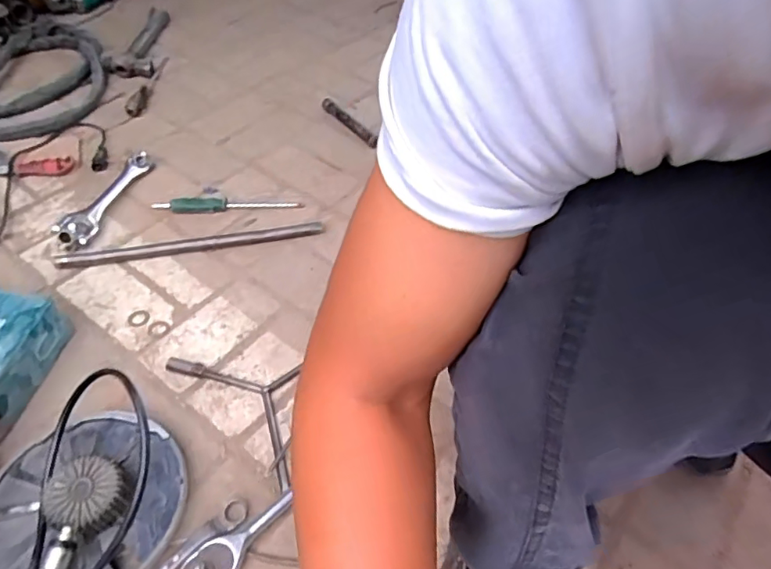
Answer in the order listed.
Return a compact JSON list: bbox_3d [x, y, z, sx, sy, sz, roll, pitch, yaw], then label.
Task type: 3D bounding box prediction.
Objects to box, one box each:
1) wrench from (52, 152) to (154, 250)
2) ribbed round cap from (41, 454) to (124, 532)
[{"bbox_3d":[-0.458,-0.144,0.877,0.051,0.039,0.247,11,47,6],"label":"wrench"},{"bbox_3d":[-0.291,0.209,0.524,0.063,0.046,0.068,27,52,21],"label":"ribbed round cap"}]

